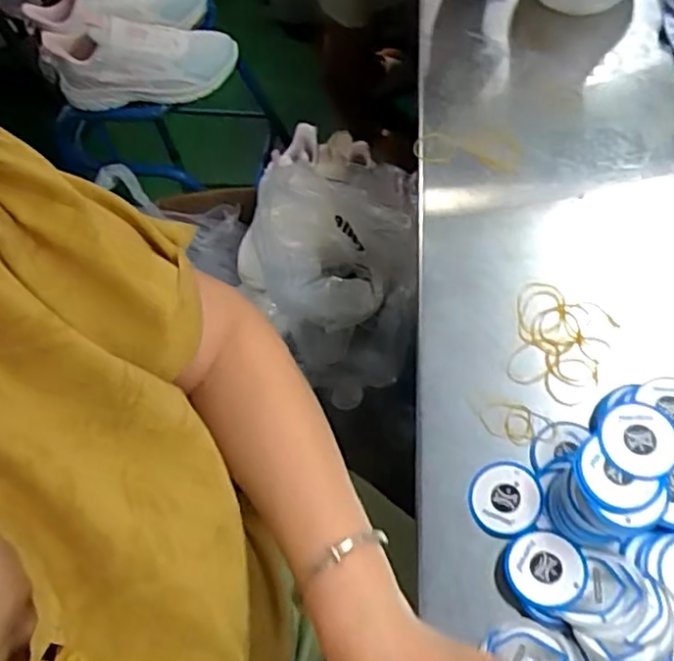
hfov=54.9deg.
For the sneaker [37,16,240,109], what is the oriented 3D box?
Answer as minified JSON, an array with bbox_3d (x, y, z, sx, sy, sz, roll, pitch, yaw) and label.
[{"bbox_3d":[-0.289,-0.405,0.976,0.263,0.099,0.080,-11,58,-1],"label":"sneaker"}]

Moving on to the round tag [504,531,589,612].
[{"bbox_3d":[0.134,0.153,0.417,0.049,0.004,0.047,-7,53,10],"label":"round tag"}]

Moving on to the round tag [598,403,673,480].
[{"bbox_3d":[0.188,0.068,0.404,0.046,0.004,0.048,-3,58,4],"label":"round tag"}]

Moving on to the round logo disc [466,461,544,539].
[{"bbox_3d":[0.116,0.116,0.446,0.048,0.004,0.050,5,66,24],"label":"round logo disc"}]

